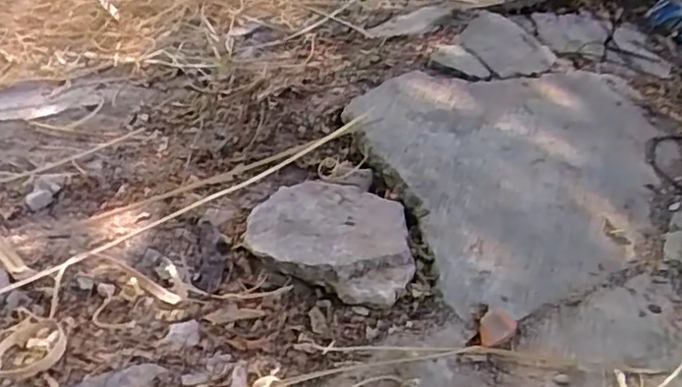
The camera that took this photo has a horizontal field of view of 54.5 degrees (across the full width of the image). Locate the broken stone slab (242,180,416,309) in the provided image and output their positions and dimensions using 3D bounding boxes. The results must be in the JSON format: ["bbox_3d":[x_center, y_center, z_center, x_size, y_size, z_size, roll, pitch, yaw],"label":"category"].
[{"bbox_3d":[-0.004,0.048,0.824,0.213,0.037,0.189,15,38,23],"label":"broken stone slab"}]

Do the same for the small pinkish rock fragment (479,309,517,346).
[{"bbox_3d":[0.168,0.147,0.721,0.031,0.014,0.057,25,43,34],"label":"small pinkish rock fragment"}]

